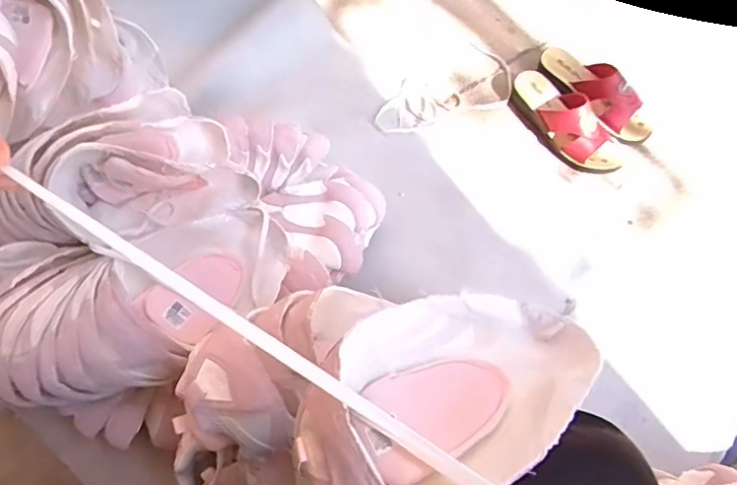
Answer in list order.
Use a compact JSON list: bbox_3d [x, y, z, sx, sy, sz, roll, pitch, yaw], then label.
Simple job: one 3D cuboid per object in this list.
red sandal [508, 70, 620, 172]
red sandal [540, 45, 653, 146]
[{"bbox_3d":[0.323,-0.205,0.905,0.074,0.077,0.227,-31,71,-11],"label":"red sandal"},{"bbox_3d":[0.394,-0.269,0.929,0.077,0.090,0.228,-28,70,-10],"label":"red sandal"}]

